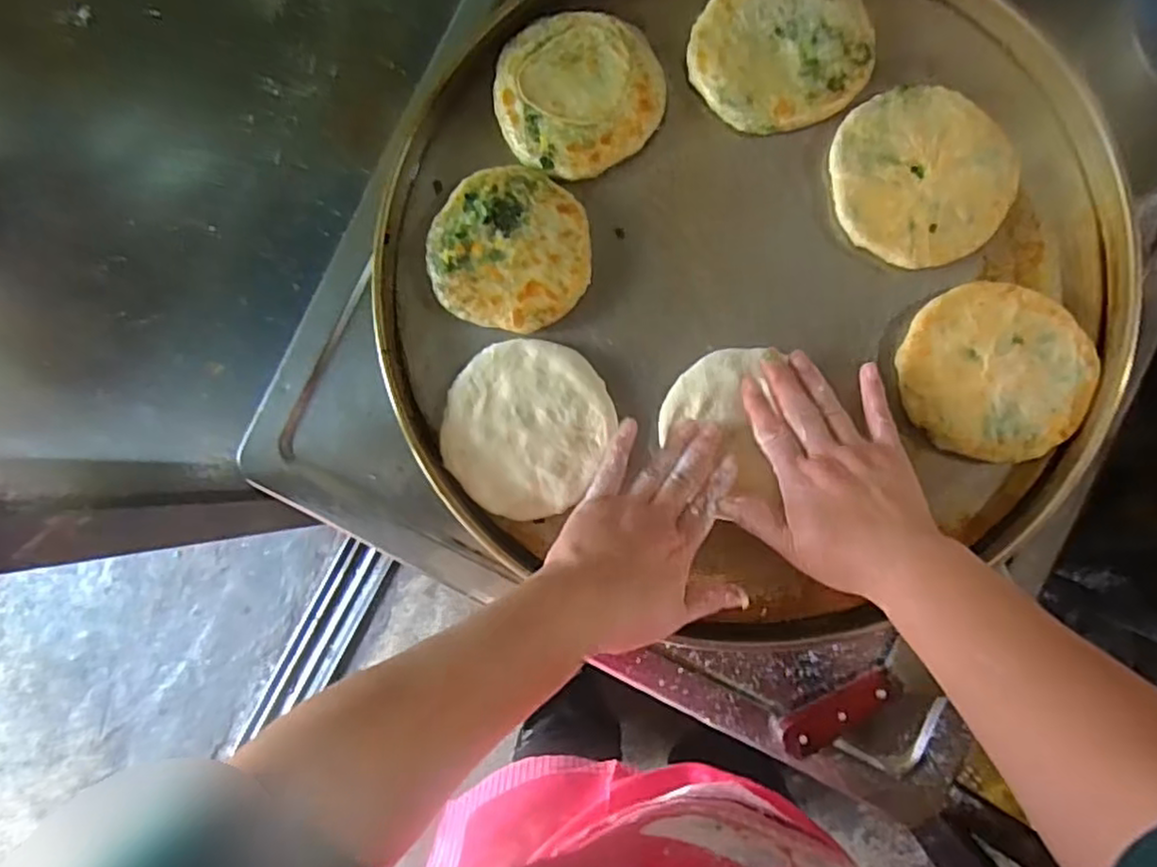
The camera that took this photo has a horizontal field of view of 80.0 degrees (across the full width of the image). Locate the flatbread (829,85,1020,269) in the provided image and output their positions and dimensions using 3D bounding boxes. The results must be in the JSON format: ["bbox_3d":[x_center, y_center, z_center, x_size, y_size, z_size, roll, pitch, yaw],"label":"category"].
[{"bbox_3d":[0.246,-0.184,0.492,0.118,0.018,0.125,0,87,5],"label":"flatbread"}]

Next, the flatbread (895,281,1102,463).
[{"bbox_3d":[0.290,-0.044,0.482,0.121,0.014,0.119,0,87,5],"label":"flatbread"}]

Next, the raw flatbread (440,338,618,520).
[{"bbox_3d":[-0.041,-0.005,0.510,0.116,0.009,0.126,0,87,5],"label":"raw flatbread"}]

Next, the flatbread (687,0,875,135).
[{"bbox_3d":[0.148,-0.286,0.512,0.126,0.019,0.121,0,87,5],"label":"flatbread"}]

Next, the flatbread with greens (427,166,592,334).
[{"bbox_3d":[-0.052,-0.139,0.516,0.119,0.010,0.118,0,87,5],"label":"flatbread with greens"}]

